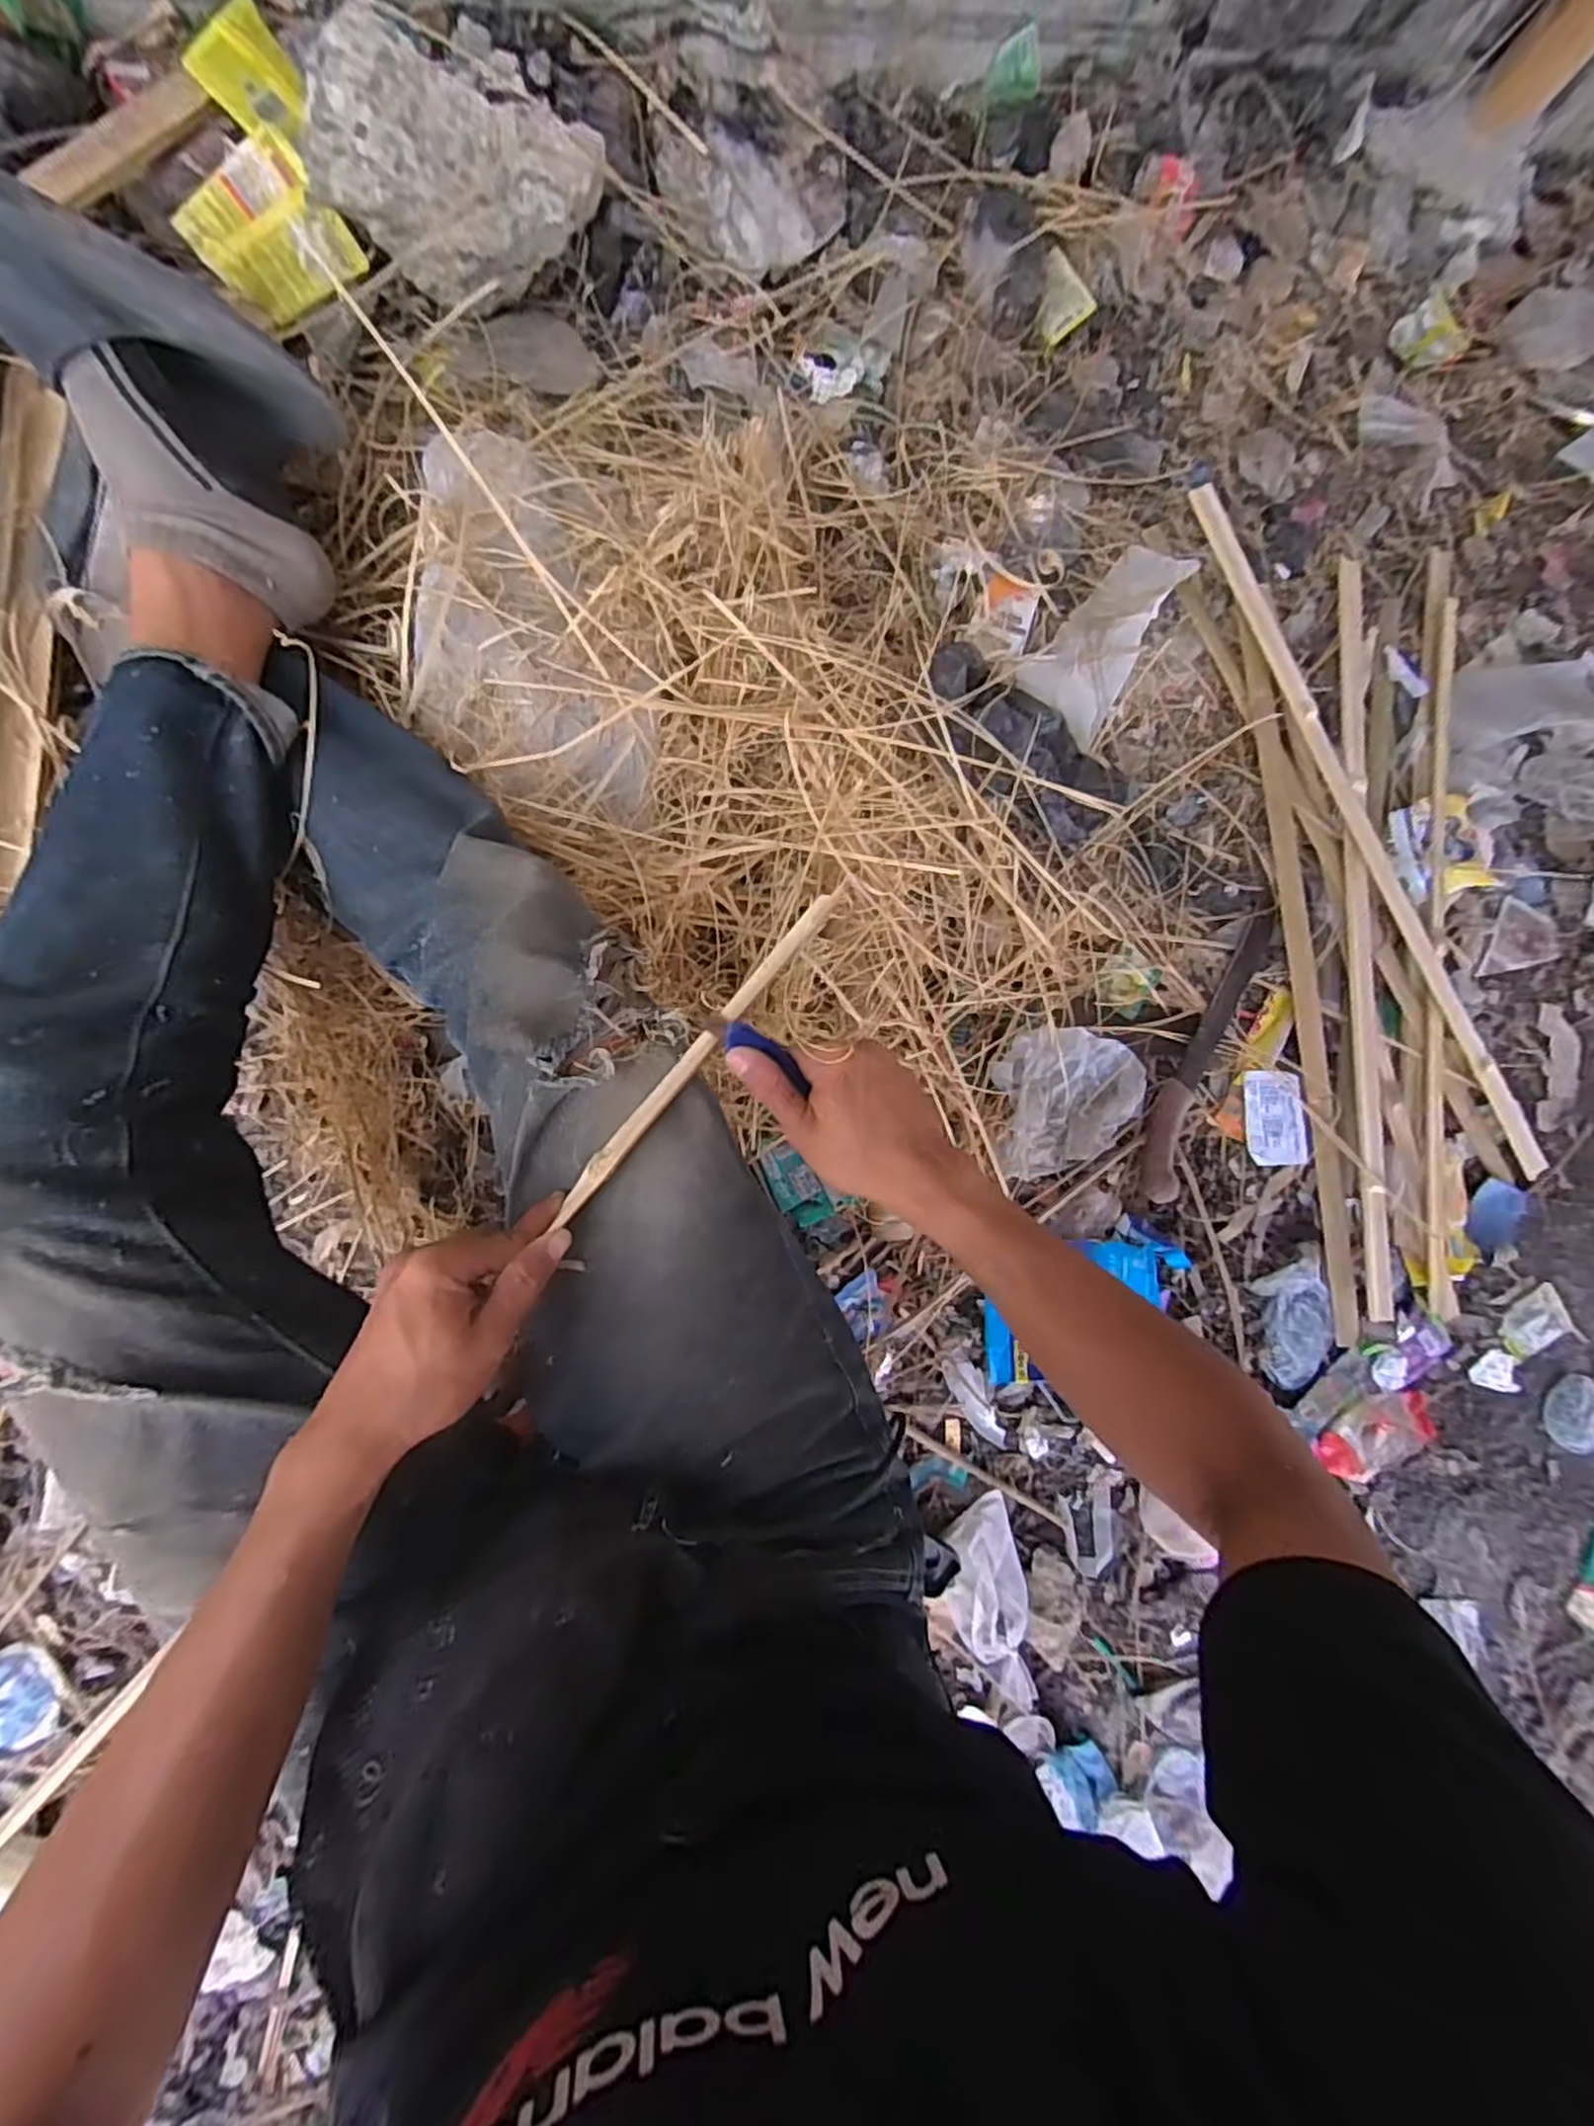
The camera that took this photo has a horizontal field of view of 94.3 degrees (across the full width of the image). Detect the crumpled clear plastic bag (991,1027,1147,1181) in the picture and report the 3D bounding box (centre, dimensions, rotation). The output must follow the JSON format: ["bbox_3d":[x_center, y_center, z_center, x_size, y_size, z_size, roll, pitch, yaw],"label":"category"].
[{"bbox_3d":[0.298,0.039,0.797,0.178,0.044,0.152,-6,86,-8],"label":"crumpled clear plastic bag"}]

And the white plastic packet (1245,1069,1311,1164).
[{"bbox_3d":[0.553,0.063,0.852,0.077,0.016,0.109,-2,85,-8],"label":"white plastic packet"}]

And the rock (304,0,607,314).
[{"bbox_3d":[-0.305,-0.799,0.667,0.207,0.099,0.189,21,80,-11],"label":"rock"}]

